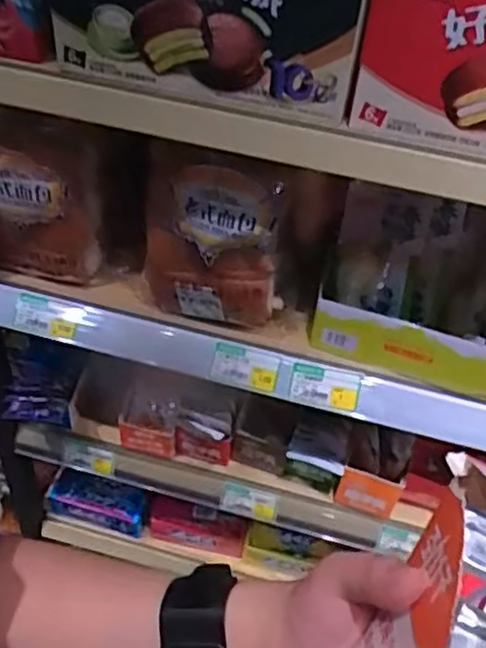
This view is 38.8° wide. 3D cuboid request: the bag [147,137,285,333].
[{"bbox_3d":[-0.032,-0.087,0.667,0.139,0.197,0.053,13,45,7],"label":"bag"}]

